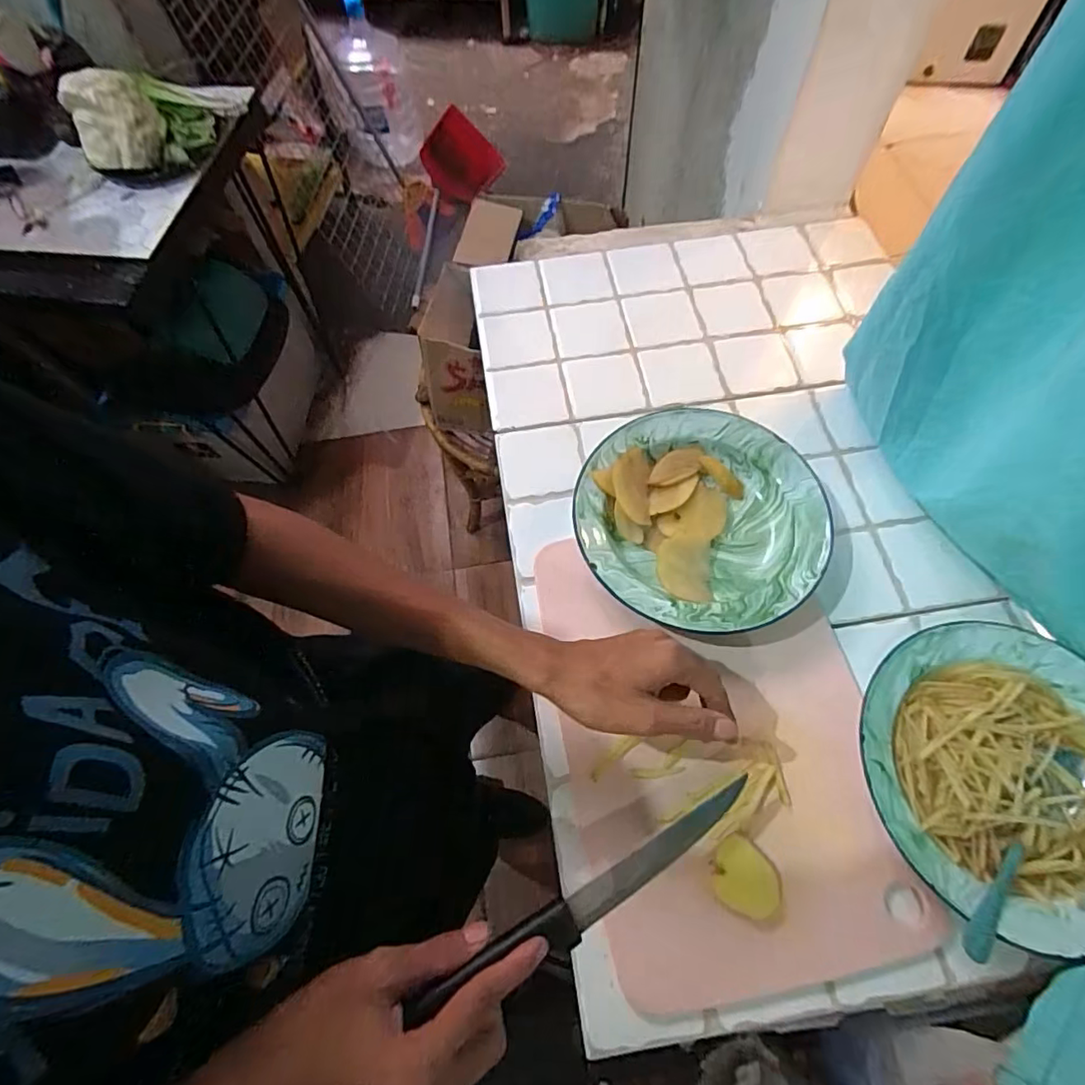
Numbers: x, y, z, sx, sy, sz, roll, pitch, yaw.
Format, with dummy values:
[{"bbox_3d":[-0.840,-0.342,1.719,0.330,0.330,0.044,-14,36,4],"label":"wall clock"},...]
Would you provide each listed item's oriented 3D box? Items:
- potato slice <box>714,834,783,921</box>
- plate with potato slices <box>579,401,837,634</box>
[{"bbox_3d":[0.142,0.237,0.387,0.042,0.009,0.048,-42,71,-15],"label":"potato slice"},{"bbox_3d":[0.139,-0.019,0.495,0.206,0.040,0.208,-1,66,1],"label":"plate with potato slices"}]

